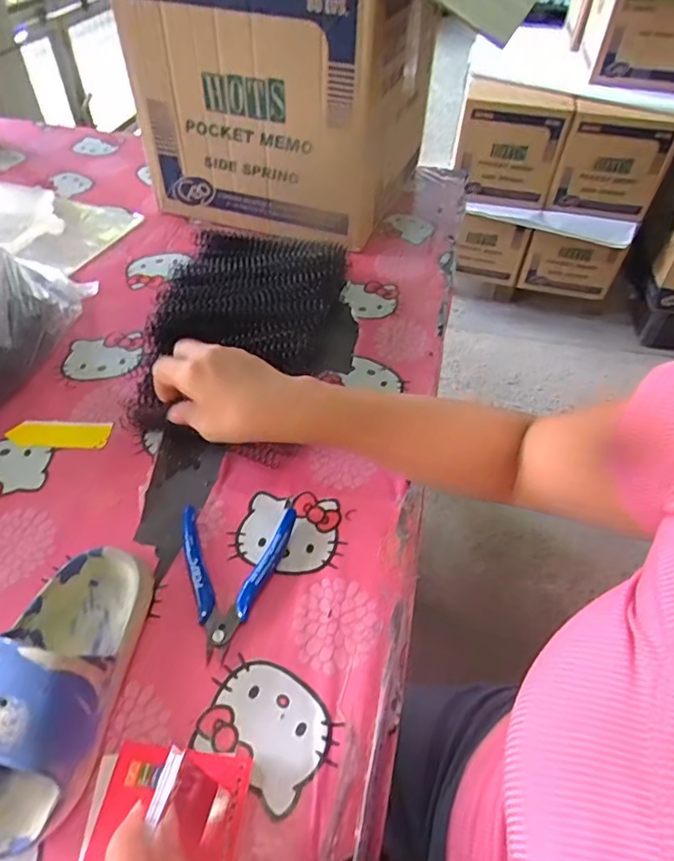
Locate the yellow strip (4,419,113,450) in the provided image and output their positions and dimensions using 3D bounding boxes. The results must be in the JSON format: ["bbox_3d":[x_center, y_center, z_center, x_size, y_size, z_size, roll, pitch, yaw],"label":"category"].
[{"bbox_3d":[-0.253,0.002,0.503,0.090,0.004,0.032,2,48,1],"label":"yellow strip"}]

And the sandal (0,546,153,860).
[{"bbox_3d":[-0.174,0.148,0.337,0.084,0.059,0.172,9,48,7],"label":"sandal"}]

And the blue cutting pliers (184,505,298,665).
[{"bbox_3d":[-0.074,0.107,0.405,0.084,0.015,0.110,-2,48,-3],"label":"blue cutting pliers"}]

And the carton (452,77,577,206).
[{"bbox_3d":[0.518,-0.868,1.662,0.288,0.305,0.212,12,49,8],"label":"carton"}]

